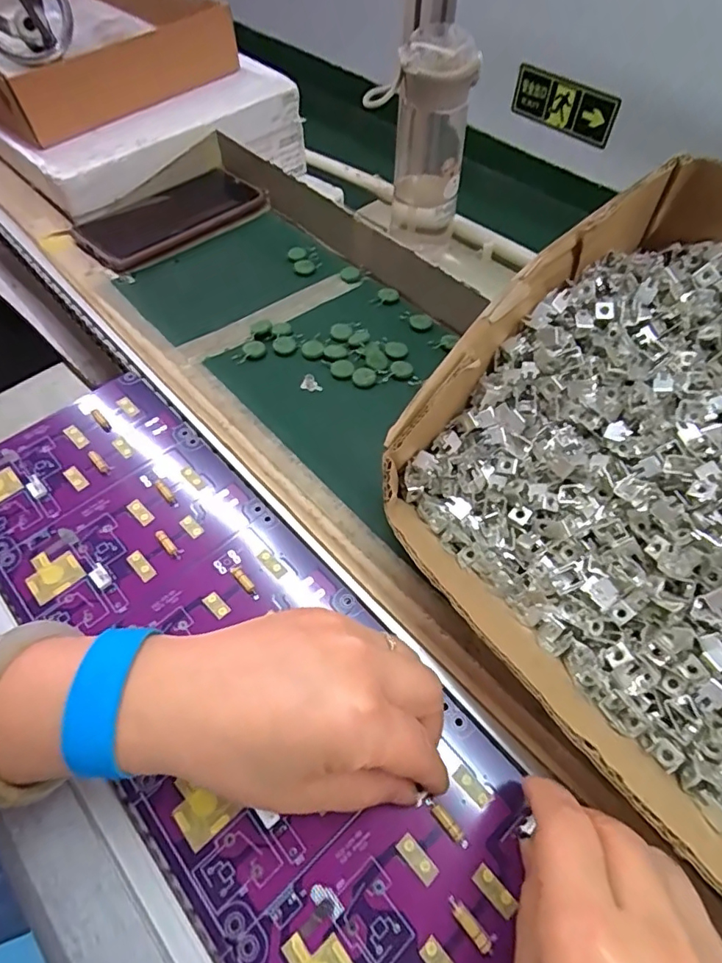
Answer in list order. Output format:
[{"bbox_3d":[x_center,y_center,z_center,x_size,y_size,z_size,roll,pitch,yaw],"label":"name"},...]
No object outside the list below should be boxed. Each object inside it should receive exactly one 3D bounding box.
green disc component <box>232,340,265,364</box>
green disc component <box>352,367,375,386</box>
[{"bbox_3d":[-0.082,-0.095,0.387,0.015,0.004,0.024,37,65,22],"label":"green disc component"},{"bbox_3d":[0.002,-0.076,0.381,0.016,0.004,0.013,10,58,8],"label":"green disc component"}]

